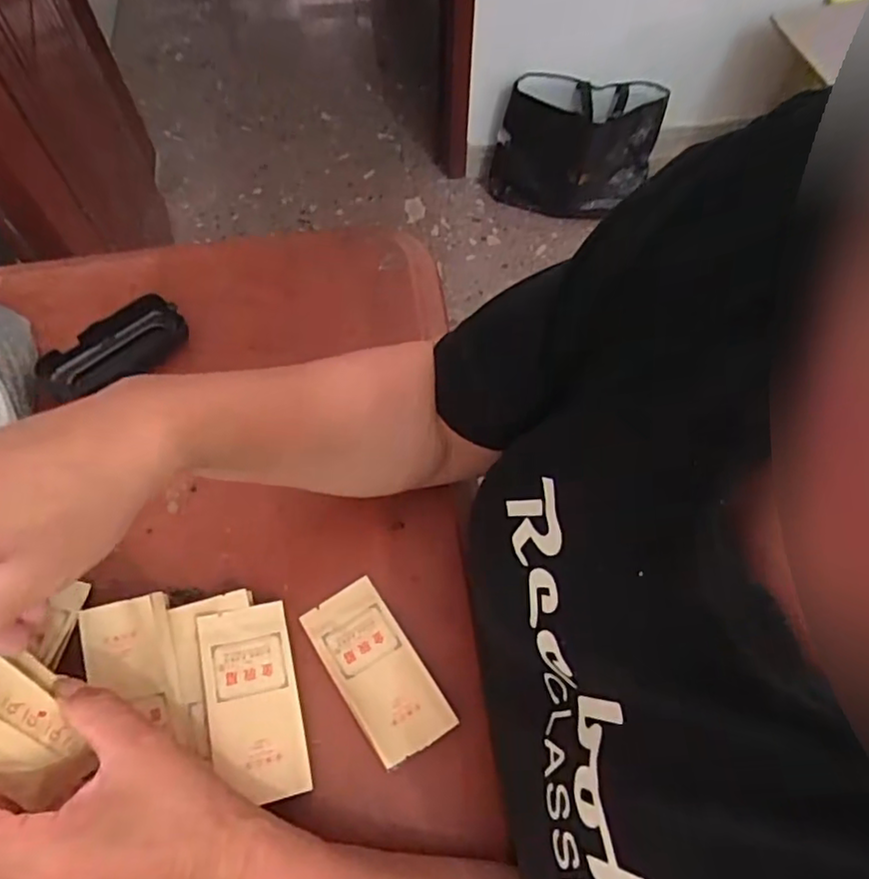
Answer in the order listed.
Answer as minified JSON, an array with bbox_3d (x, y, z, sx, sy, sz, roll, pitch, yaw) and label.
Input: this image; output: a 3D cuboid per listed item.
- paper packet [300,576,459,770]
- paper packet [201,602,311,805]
[{"bbox_3d":[-0.036,0.142,0.392,0.051,0.025,0.108,-31,67,-16],"label":"paper packet"},{"bbox_3d":[-0.108,0.154,0.373,0.051,0.005,0.108,-5,61,-24],"label":"paper packet"}]

